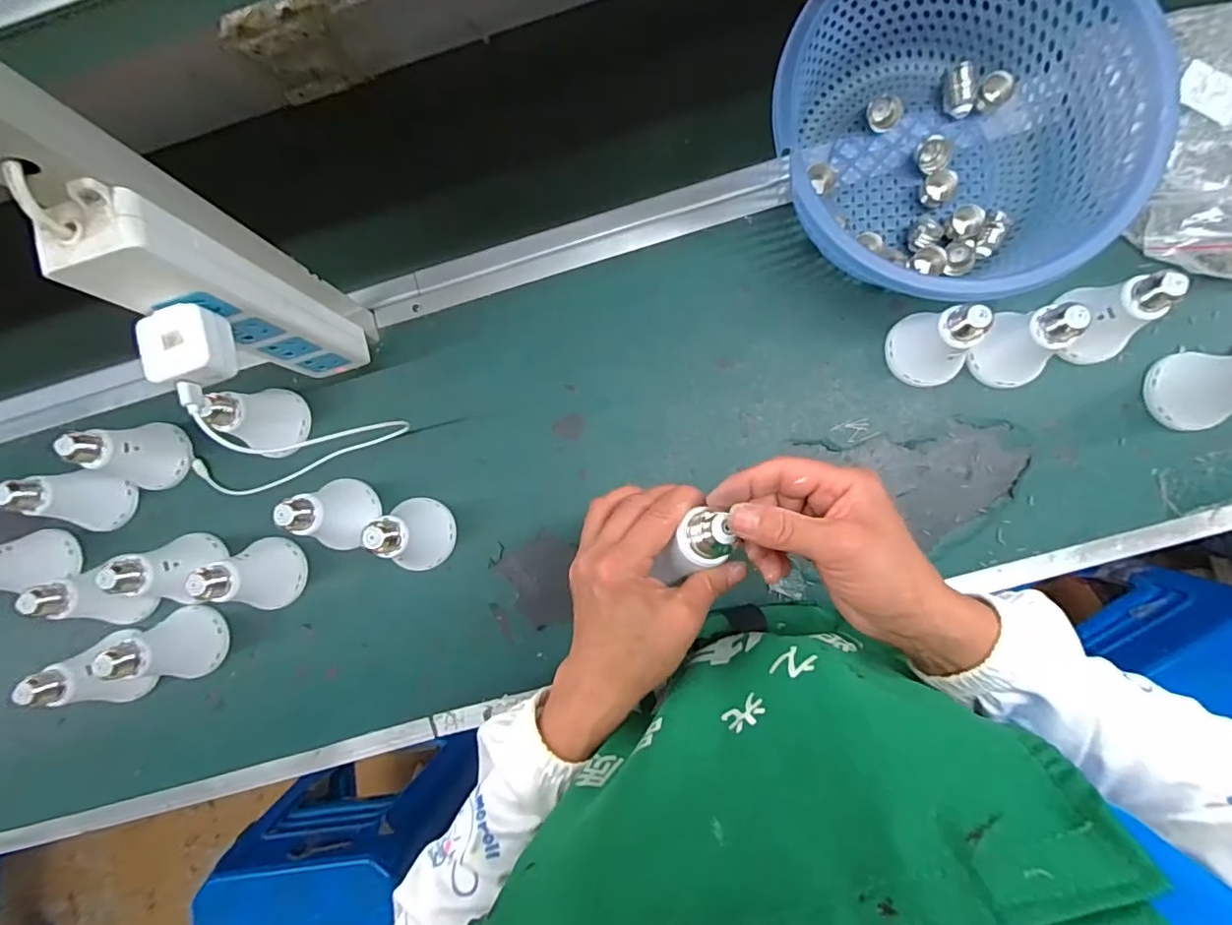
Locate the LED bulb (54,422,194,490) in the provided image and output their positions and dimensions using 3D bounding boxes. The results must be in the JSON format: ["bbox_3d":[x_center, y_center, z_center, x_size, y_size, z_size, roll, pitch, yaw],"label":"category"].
[{"bbox_3d":[-0.443,-0.008,0.494,0.056,0.088,0.062,5,86,4],"label":"LED bulb"}]

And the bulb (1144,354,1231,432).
[{"bbox_3d":[0.478,-0.062,0.421,0.064,0.088,0.063,-10,85,3],"label":"bulb"}]

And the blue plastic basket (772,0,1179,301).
[{"bbox_3d":[0.264,-0.262,0.445,0.271,0.113,0.258,36,89,6],"label":"blue plastic basket"}]

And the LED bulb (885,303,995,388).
[{"bbox_3d":[0.262,-0.098,0.442,0.056,0.088,0.063,-37,84,1],"label":"LED bulb"}]

